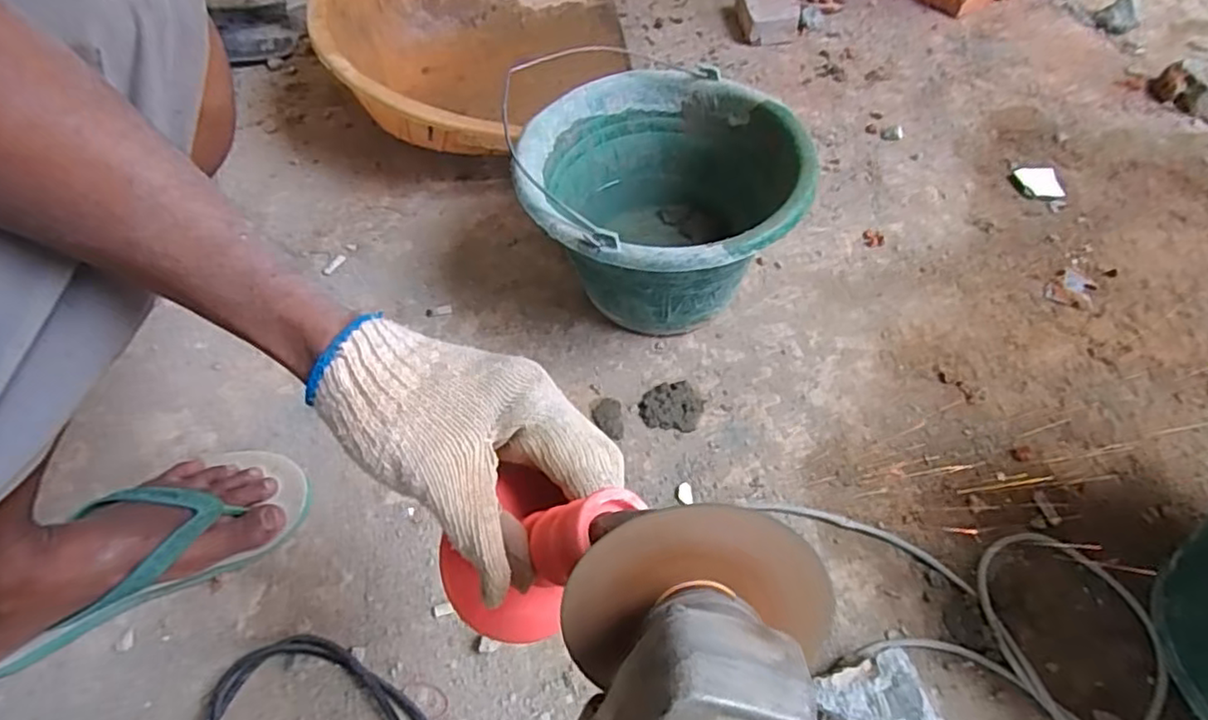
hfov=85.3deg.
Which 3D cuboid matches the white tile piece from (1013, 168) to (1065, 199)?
[{"bbox_3d":[0.541,-0.219,0.812,0.052,0.009,0.053,-2,56,-1],"label":"white tile piece"}]

